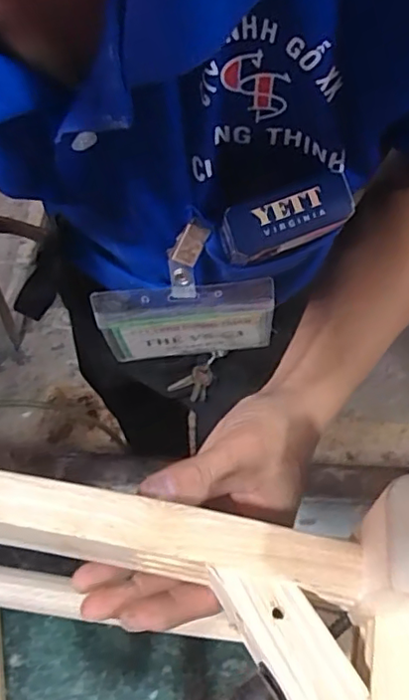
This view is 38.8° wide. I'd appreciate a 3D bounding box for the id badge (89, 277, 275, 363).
[{"bbox_3d":[-0.011,-0.015,0.350,0.102,0.079,0.008,-4,56,-1],"label":"id badge"}]

